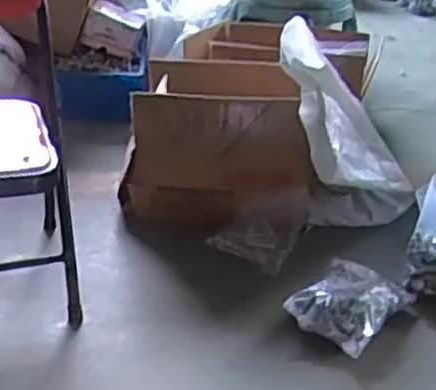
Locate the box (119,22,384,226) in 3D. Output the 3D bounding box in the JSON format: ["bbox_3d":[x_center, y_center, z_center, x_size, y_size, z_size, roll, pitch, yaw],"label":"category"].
[{"bbox_3d":[0.053,-0.156,1.542,0.386,0.278,0.543,10,28,15],"label":"box"}]

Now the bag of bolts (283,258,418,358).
[{"bbox_3d":[0.213,0.173,1.164,0.143,0.062,0.194,20,32,30],"label":"bag of bolts"}]

